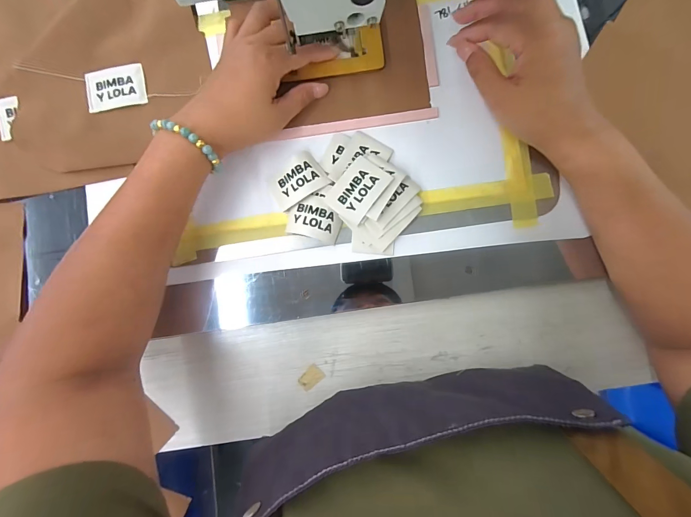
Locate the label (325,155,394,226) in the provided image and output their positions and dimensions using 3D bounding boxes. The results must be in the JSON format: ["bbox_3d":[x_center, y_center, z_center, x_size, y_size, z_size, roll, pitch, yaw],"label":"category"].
[{"bbox_3d":[0.013,-0.065,0.305,0.040,0.006,0.056,40,91,10],"label":"label"}]

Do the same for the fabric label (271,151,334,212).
[{"bbox_3d":[-0.046,-0.076,0.311,0.052,0.007,0.041,-31,87,4],"label":"fabric label"}]

